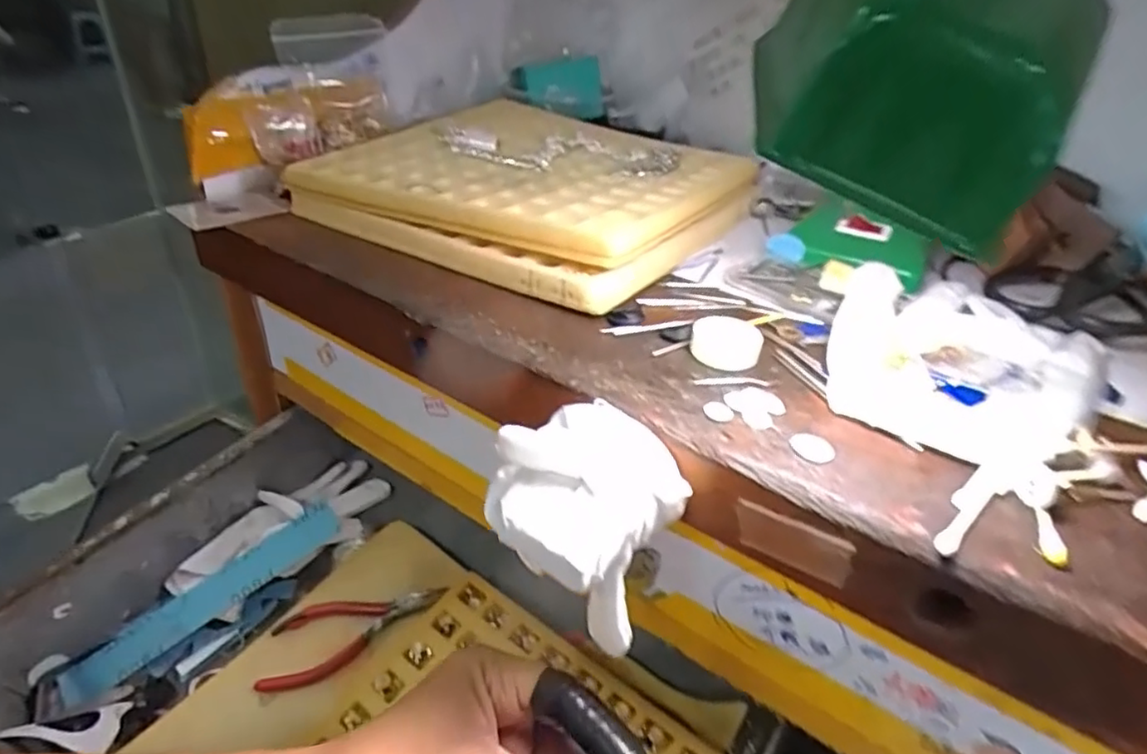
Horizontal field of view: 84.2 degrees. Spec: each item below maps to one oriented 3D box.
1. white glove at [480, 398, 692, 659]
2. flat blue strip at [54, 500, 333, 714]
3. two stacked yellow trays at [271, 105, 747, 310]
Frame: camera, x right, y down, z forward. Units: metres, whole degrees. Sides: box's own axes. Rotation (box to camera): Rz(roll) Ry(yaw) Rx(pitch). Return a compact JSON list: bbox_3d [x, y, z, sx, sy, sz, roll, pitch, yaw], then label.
[{"bbox_3d":[-0.001,0.063,0.271,0.067,0.082,0.073,-20,40,-32],"label":"white glove"},{"bbox_3d":[-0.267,0.163,0.461,0.207,0.011,0.028,-34,82,-12],"label":"flat blue strip"},{"bbox_3d":[-0.023,-0.143,0.471,0.262,0.042,0.259,23,37,26],"label":"two stacked yellow trays"}]

